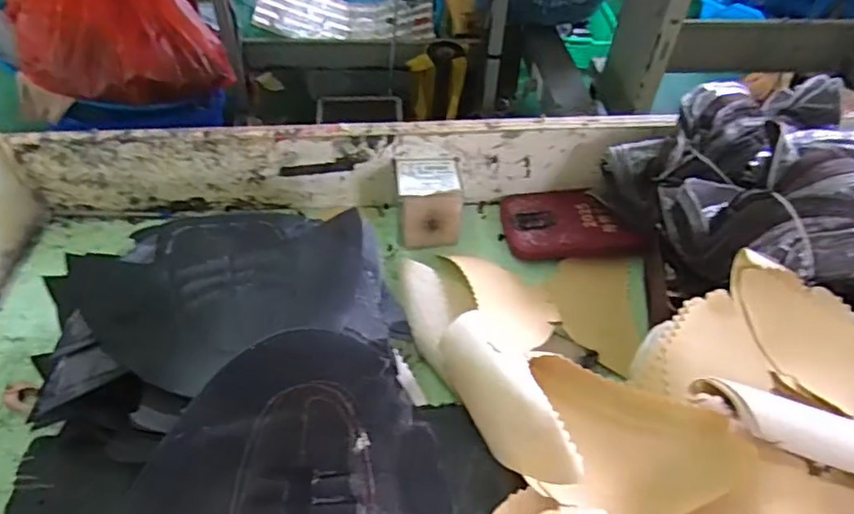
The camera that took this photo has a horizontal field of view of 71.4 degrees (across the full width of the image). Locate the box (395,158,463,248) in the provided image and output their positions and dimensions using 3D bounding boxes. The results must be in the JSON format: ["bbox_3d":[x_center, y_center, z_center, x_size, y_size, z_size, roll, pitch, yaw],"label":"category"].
[{"bbox_3d":[0.000,-0.046,0.512,0.056,0.057,0.059,-2,47,-4],"label":"box"}]

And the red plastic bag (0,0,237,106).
[{"bbox_3d":[-0.732,-0.552,1.397,0.420,0.272,0.401,-22,52,-21],"label":"red plastic bag"}]

